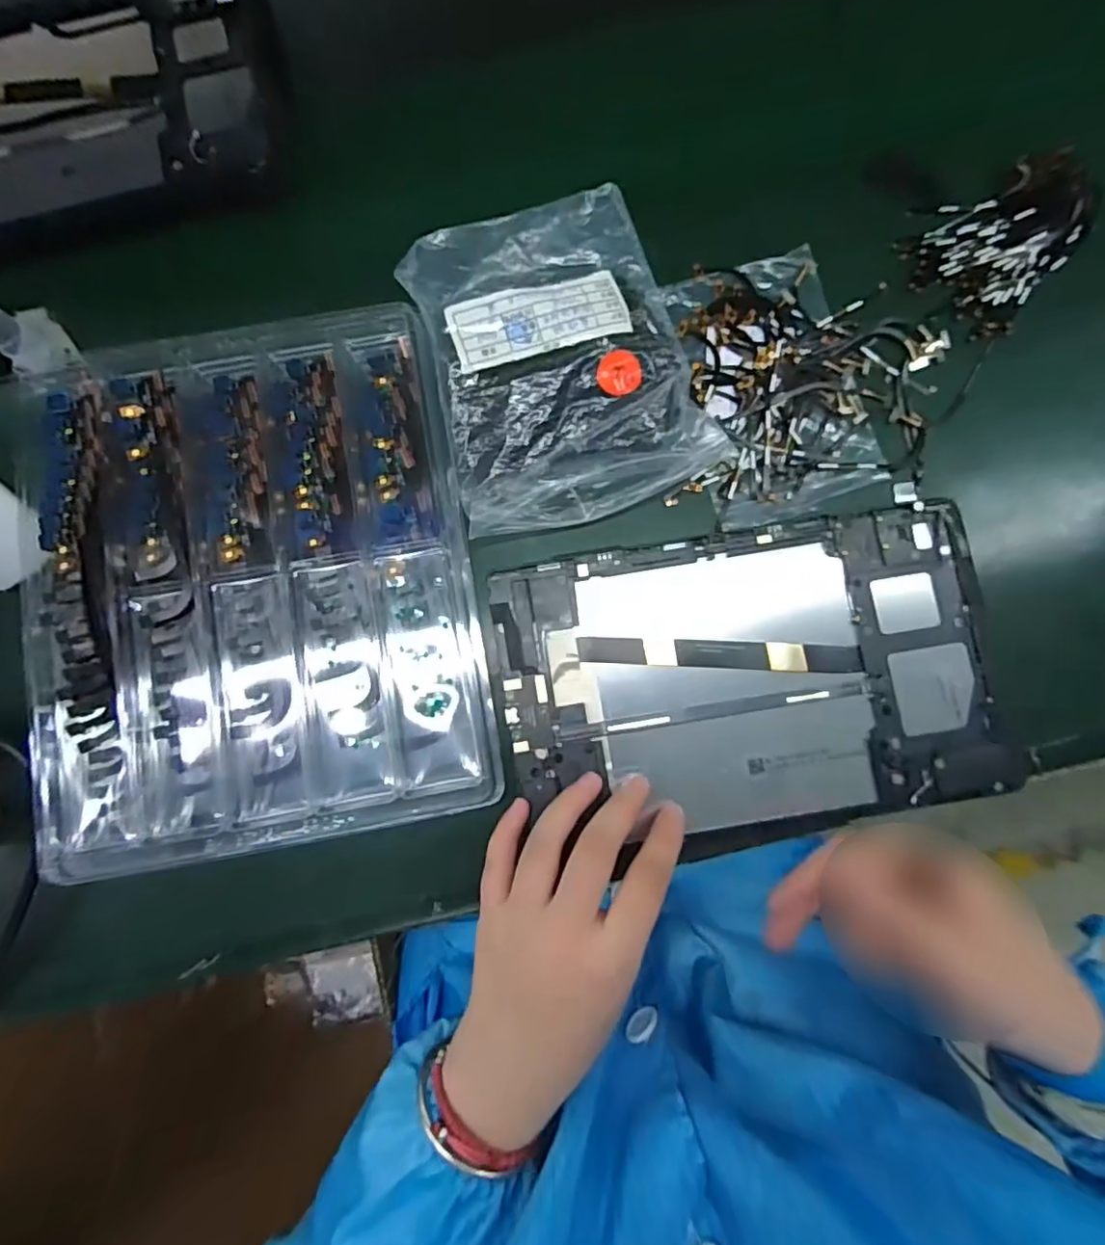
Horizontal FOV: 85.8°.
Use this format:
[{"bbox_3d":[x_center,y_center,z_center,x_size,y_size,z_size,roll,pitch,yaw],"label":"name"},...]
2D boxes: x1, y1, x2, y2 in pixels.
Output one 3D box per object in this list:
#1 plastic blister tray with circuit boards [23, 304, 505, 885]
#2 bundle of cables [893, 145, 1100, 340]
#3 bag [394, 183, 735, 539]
[{"bbox_3d":[-0.154,-0.023,0.310,0.218,0.027,0.266,-10,81,-2],"label":"plastic blister tray with circuit boards"},{"bbox_3d":[0.264,-0.222,0.337,0.110,0.018,0.076,-38,83,-5],"label":"bundle of cables"},{"bbox_3d":[0.003,-0.144,0.325,0.142,0.022,0.175,-21,82,-3],"label":"bag"}]

